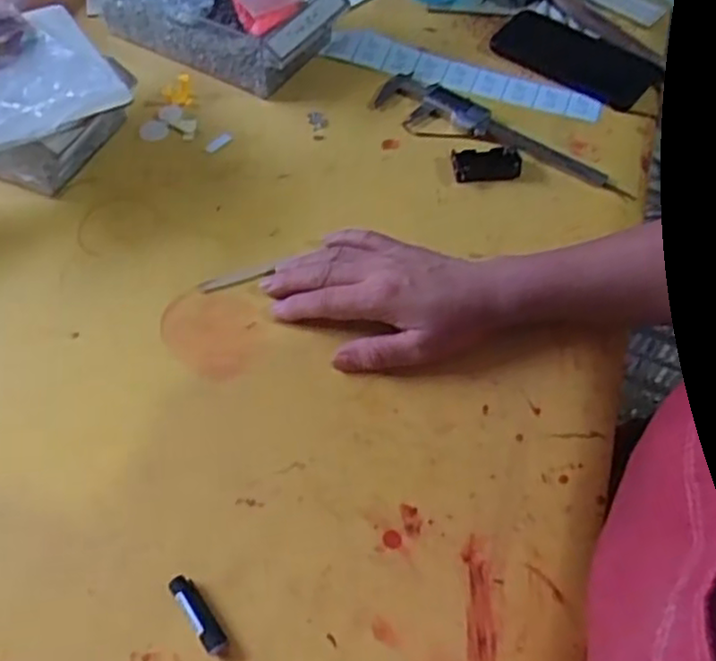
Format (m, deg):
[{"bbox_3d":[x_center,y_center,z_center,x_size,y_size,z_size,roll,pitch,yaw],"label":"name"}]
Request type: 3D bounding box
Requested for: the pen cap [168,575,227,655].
[{"bbox_3d":[-0.095,0.166,0.423,0.013,0.009,0.052,-32,62,-22],"label":"pen cap"}]

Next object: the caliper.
[{"bbox_3d":[0.121,-0.177,0.666,0.257,0.009,0.067,37,62,22],"label":"caliper"}]

